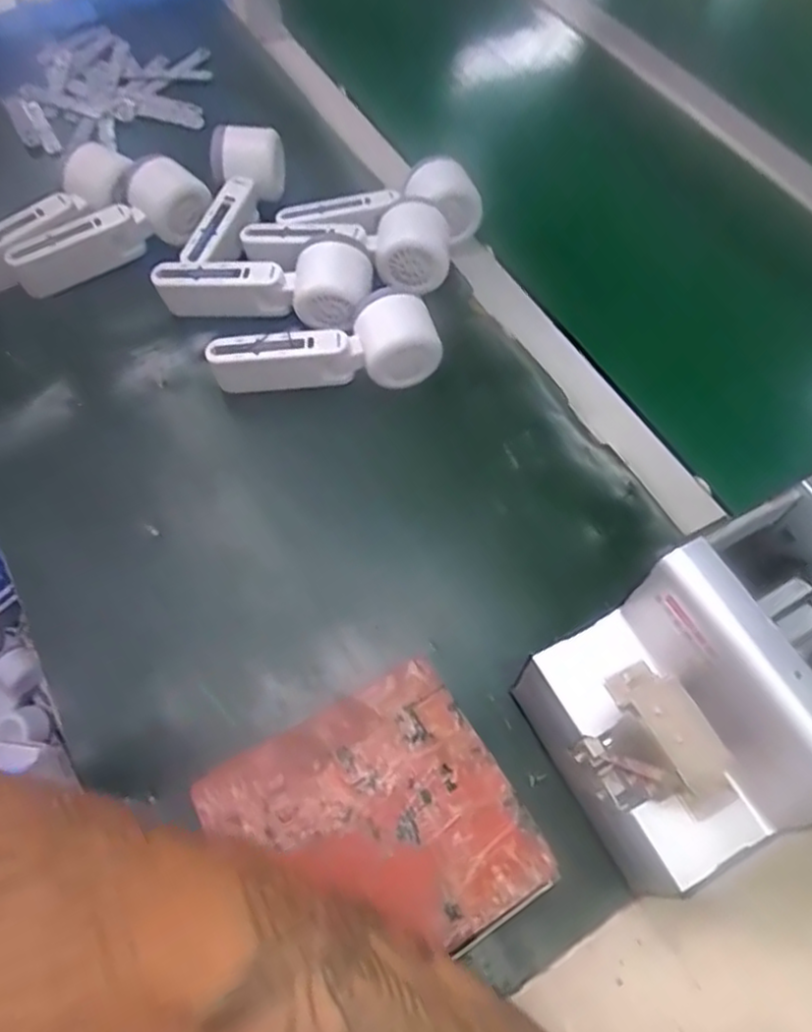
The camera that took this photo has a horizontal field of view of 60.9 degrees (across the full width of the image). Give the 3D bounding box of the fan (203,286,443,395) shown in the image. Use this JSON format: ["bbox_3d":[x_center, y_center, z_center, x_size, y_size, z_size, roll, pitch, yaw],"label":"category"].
[{"bbox_3d":[-0.061,-0.122,0.518,0.164,0.067,0.051,-10,60,-8],"label":"fan"}]

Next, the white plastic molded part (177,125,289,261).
[{"bbox_3d":[-0.148,-0.269,0.579,0.054,0.048,0.152,12,59,5],"label":"white plastic molded part"}]

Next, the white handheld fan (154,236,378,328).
[{"bbox_3d":[-0.111,-0.180,0.535,0.167,0.052,0.046,3,59,0],"label":"white handheld fan"}]

